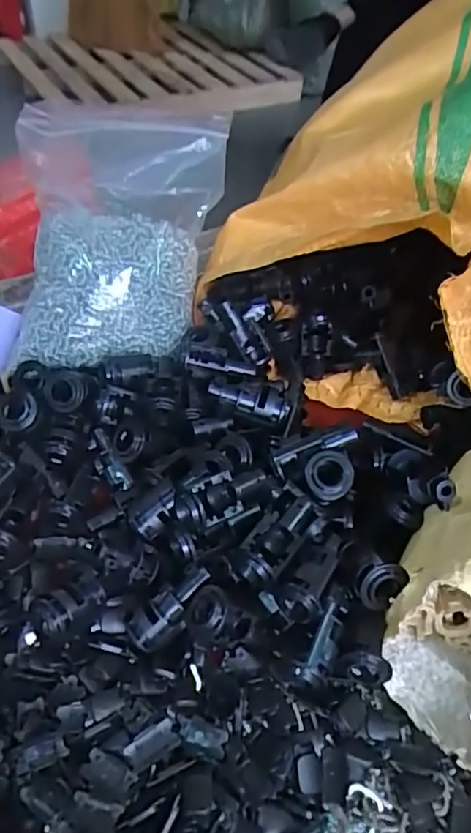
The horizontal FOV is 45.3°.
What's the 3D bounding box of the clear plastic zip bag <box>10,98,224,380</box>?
[{"bbox_3d":[-0.083,-0.140,0.409,0.115,0.127,0.180,12,48,7],"label":"clear plastic zip bag"}]

